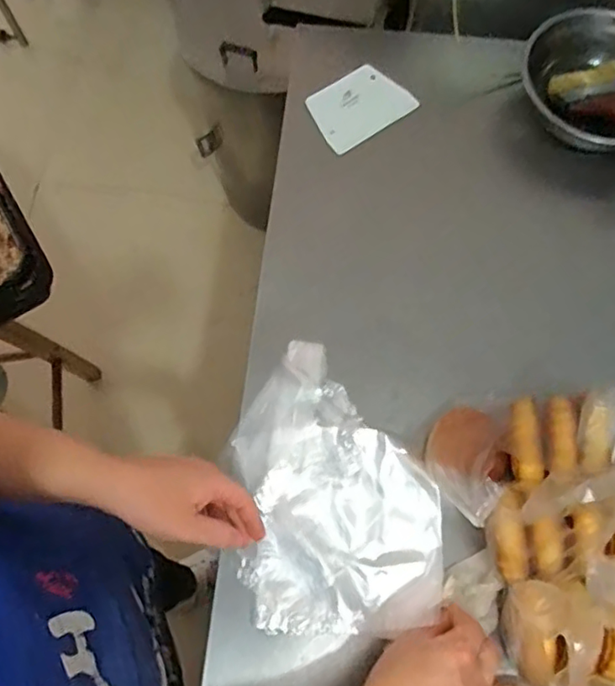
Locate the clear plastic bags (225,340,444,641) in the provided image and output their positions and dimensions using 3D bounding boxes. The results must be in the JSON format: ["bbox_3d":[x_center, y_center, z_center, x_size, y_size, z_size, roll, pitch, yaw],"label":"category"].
[{"bbox_3d":[0.022,0.132,0.572,0.184,0.030,0.275,-8,69,-6],"label":"clear plastic bags"}]

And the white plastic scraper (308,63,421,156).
[{"bbox_3d":[0.064,-0.305,0.749,0.131,0.008,0.098,-33,72,-12],"label":"white plastic scraper"}]

